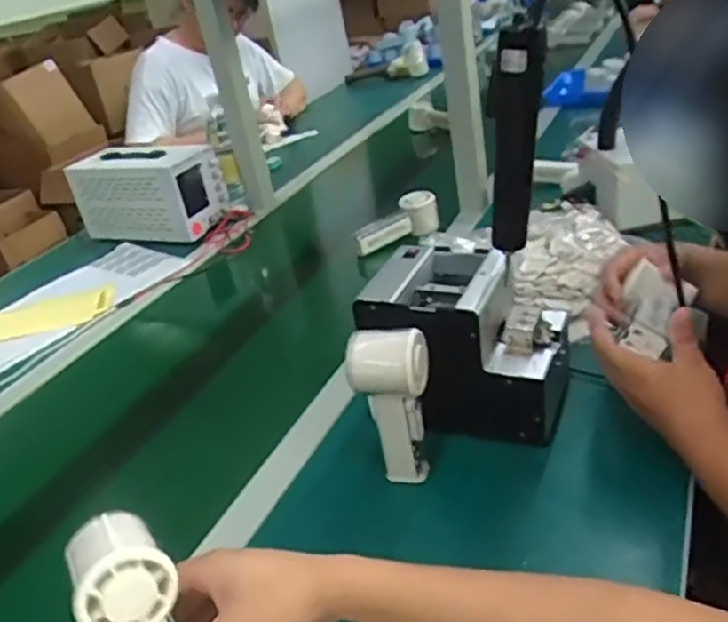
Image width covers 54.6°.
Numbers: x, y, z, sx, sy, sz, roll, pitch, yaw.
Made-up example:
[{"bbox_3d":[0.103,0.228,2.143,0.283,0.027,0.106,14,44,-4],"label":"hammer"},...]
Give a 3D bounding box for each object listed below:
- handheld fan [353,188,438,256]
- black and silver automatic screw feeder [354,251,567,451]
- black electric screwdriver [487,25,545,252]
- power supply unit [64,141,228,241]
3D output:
[{"bbox_3d":[0.048,-0.131,1.115,0.146,0.080,0.054,-23,31,-22],"label":"handheld fan"},{"bbox_3d":[0.099,0.034,0.707,0.183,0.146,0.148,3,31,23],"label":"black and silver automatic screw feeder"},{"bbox_3d":[0.129,-0.141,0.606,0.049,0.183,0.038,-4,28,14],"label":"black electric screwdriver"},{"bbox_3d":[-0.417,-0.231,1.350,0.270,0.144,0.122,4,31,27],"label":"power supply unit"}]

